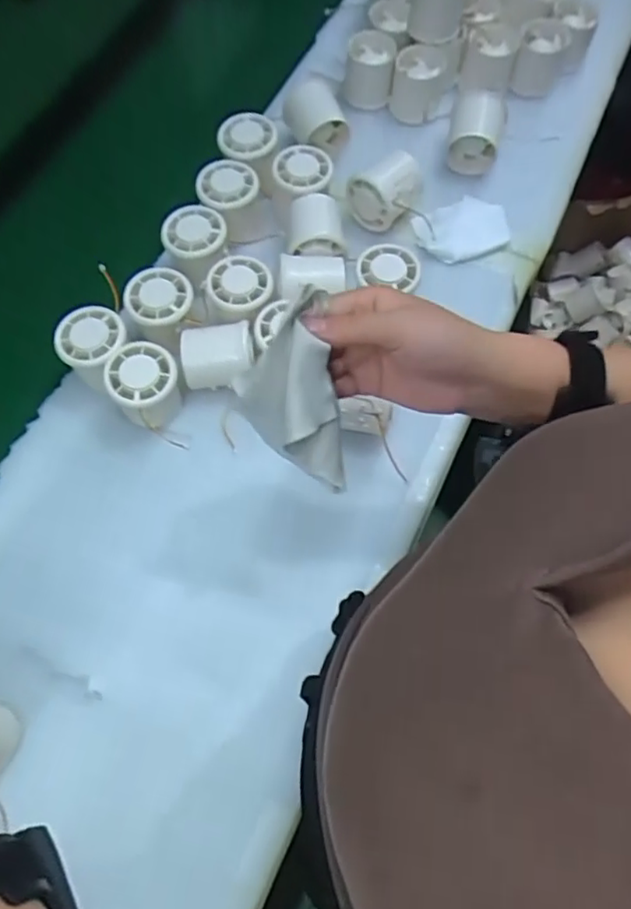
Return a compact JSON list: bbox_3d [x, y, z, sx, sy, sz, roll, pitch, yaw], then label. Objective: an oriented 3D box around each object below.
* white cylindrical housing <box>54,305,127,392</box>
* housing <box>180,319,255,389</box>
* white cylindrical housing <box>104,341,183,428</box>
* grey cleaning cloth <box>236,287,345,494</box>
[{"bbox_3d":[-0.185,-0.085,0.519,0.052,0.056,0.053,0,67,0],"label":"white cylindrical housing"},{"bbox_3d":[-0.082,-0.081,0.526,0.059,0.039,0.046,-4,67,-1],"label":"housing"},{"bbox_3d":[-0.138,-0.055,0.510,0.055,0.056,0.052,0,67,0],"label":"white cylindrical housing"},{"bbox_3d":[-0.015,-0.031,0.340,0.052,0.080,0.078,-9,68,-3],"label":"grey cleaning cloth"}]

